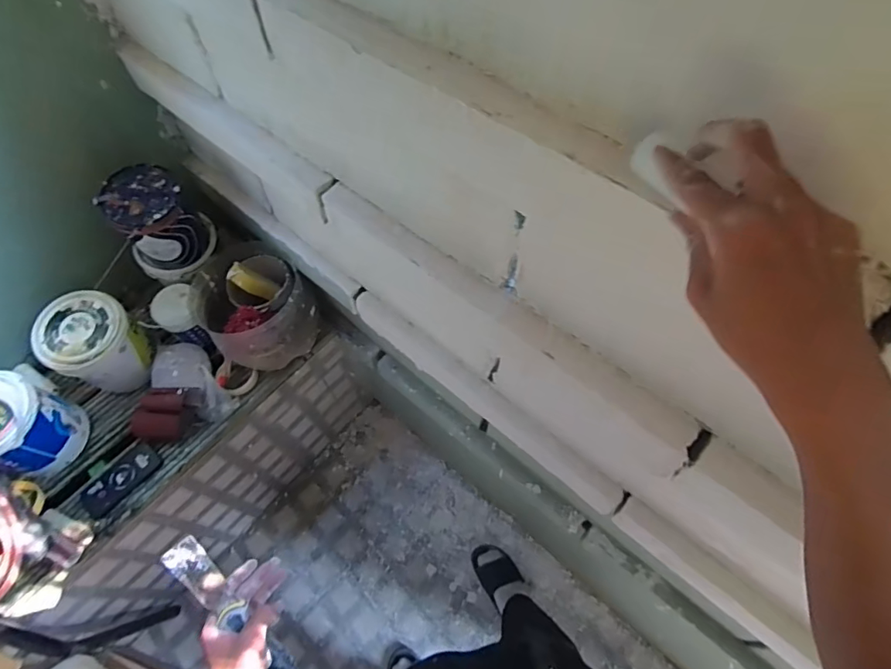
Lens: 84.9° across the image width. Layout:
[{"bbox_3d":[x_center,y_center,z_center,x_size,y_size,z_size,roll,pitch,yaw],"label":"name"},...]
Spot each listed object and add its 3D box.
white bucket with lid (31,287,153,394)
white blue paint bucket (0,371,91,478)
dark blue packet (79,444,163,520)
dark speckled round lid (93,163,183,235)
[{"bbox_3d":[-0.790,0.024,1.118,0.185,0.188,0.176,-1,61,1],"label":"white bucket with lid"},{"bbox_3d":[-0.905,0.197,1.030,0.158,0.225,0.170,-1,61,1],"label":"white blue paint bucket"},{"bbox_3d":[-0.725,0.322,1.086,0.086,0.020,0.173,36,68,19],"label":"dark blue packet"},{"bbox_3d":[-0.626,-0.282,0.995,0.155,0.059,0.154,-1,61,1],"label":"dark speckled round lid"}]

